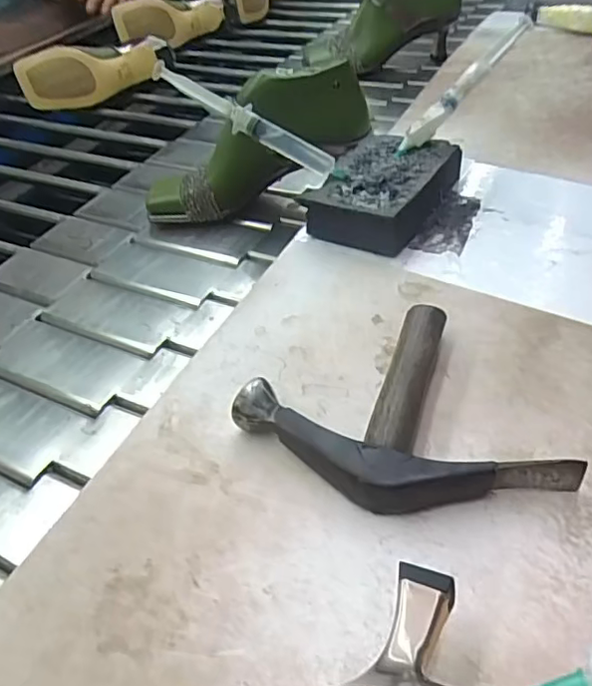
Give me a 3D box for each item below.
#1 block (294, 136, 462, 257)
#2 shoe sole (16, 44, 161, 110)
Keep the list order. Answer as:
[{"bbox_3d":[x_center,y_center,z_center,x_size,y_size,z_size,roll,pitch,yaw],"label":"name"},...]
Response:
[{"bbox_3d":[0.073,-0.123,0.473,0.081,0.036,0.132,20,49,26],"label":"block"},{"bbox_3d":[-0.303,-0.392,0.861,0.191,0.078,0.018,-17,34,-19],"label":"shoe sole"}]

